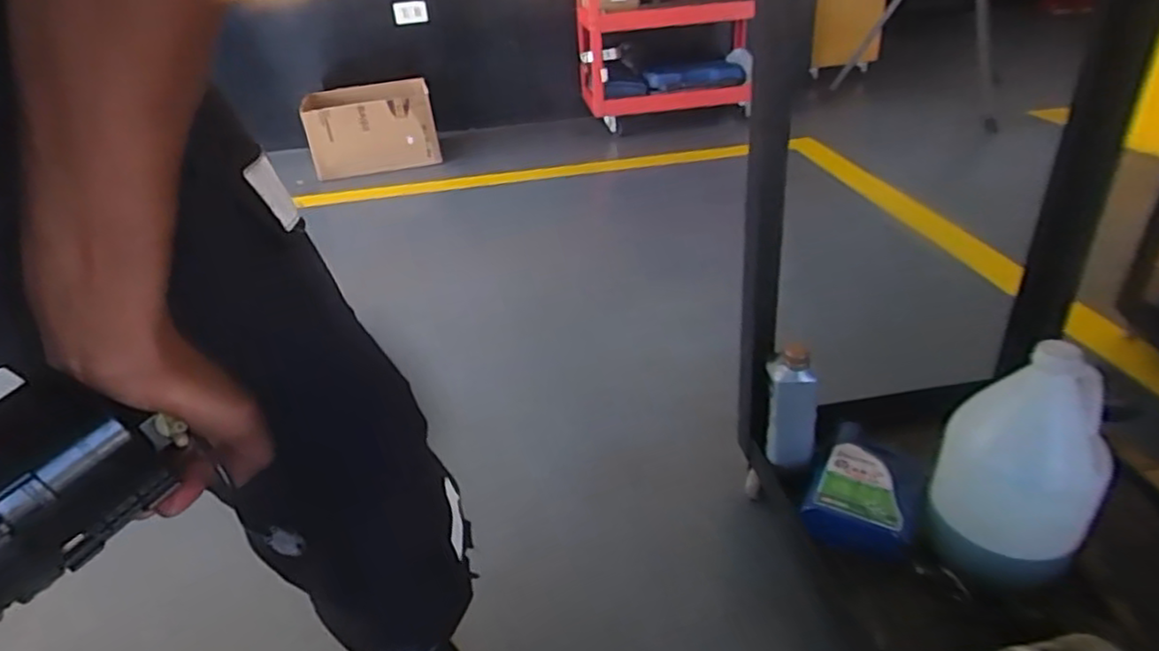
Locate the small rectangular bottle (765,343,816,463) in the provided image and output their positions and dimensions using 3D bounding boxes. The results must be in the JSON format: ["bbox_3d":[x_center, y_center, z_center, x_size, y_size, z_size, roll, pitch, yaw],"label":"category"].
[{"bbox_3d":[0.290,0.118,0.931,0.073,0.210,0.050,9,34,21],"label":"small rectangular bottle"}]

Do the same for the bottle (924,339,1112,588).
[{"bbox_3d":[0.526,0.154,0.803,0.159,0.264,0.146,16,37,30],"label":"bottle"}]

